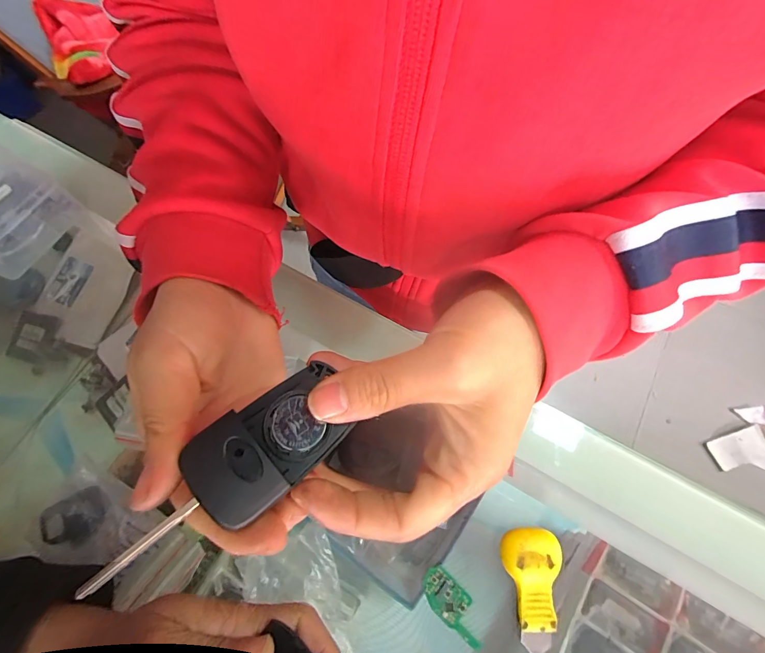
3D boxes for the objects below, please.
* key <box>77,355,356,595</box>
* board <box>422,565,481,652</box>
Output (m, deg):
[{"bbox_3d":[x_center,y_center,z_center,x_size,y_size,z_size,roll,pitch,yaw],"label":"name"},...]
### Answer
[{"bbox_3d":[-0.051,0.050,0.127,0.090,0.017,0.032,-40,73,-12],"label":"key"},{"bbox_3d":[0.046,0.179,0.238,0.046,0.006,0.022,41,76,15],"label":"board"}]

